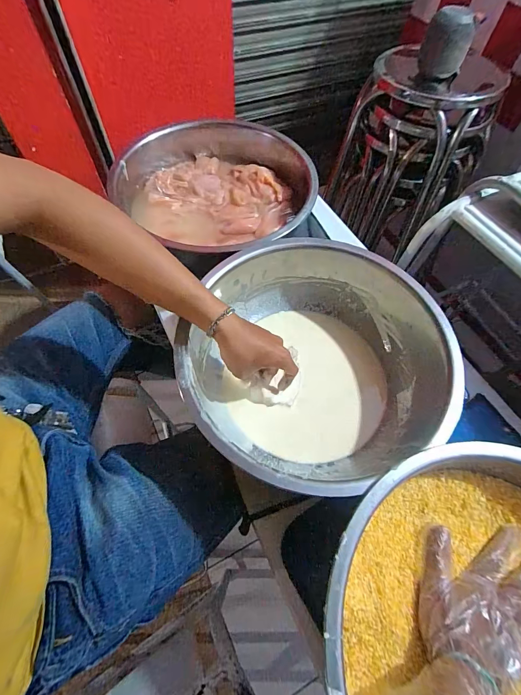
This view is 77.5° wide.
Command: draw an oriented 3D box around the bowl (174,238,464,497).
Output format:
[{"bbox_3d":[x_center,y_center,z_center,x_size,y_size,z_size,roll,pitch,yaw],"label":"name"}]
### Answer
[{"bbox_3d":[0.071,0.031,0.501,0.354,0.187,0.347,1,61,-2],"label":"bowl"}]

